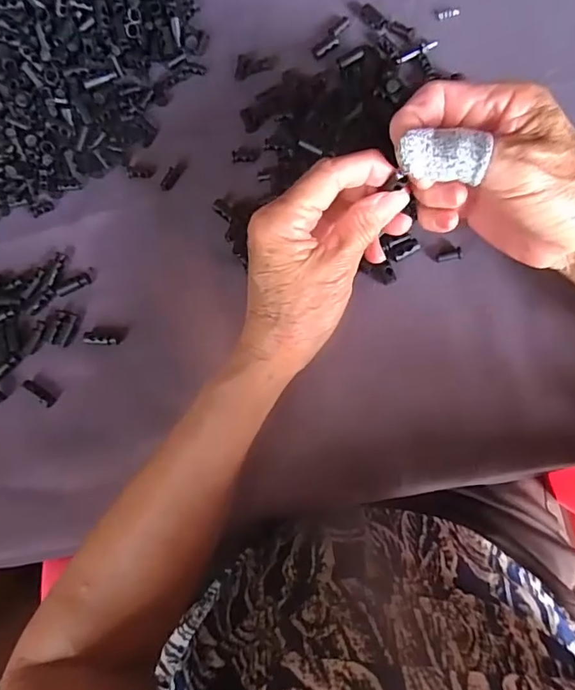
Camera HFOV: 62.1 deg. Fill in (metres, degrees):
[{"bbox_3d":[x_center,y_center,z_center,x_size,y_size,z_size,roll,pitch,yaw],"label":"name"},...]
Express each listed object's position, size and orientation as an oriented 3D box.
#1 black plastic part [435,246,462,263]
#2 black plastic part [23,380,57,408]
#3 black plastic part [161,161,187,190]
[{"bbox_3d":[0.105,-0.058,0.311,0.016,0.004,0.007,-12,84,6],"label":"black plastic part"},{"bbox_3d":[-0.177,0.034,0.340,0.027,0.005,0.009,31,89,9],"label":"black plastic part"},{"bbox_3d":[-0.082,-0.122,0.341,0.010,0.004,0.025,37,90,9],"label":"black plastic part"}]

